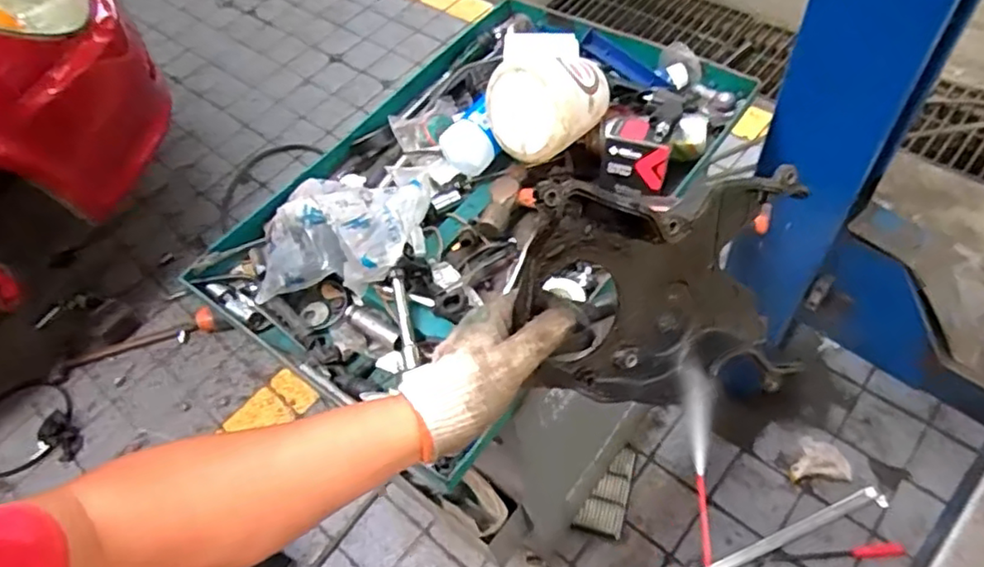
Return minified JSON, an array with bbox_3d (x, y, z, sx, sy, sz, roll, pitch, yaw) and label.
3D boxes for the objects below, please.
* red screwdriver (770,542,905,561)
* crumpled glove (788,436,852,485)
[{"bbox_3d":[0.738,0.581,1.374,0.266,0.027,0.028,-7,55,3],"label":"red screwdriver"},{"bbox_3d":[0.740,0.401,1.465,0.131,0.035,0.096,-4,55,5],"label":"crumpled glove"}]

